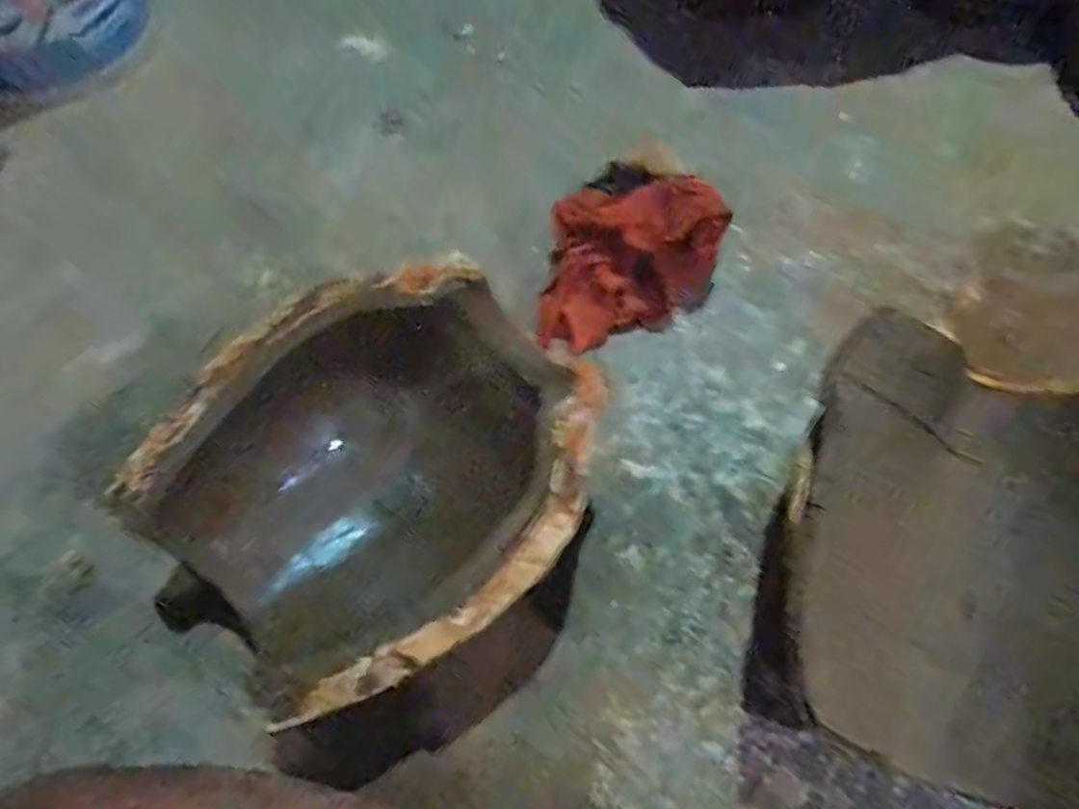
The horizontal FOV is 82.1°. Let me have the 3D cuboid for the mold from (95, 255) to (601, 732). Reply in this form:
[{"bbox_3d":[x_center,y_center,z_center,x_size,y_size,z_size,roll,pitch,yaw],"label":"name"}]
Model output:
[{"bbox_3d":[-0.122,0.062,0.537,0.307,0.147,0.332,39,71,15],"label":"mold"}]

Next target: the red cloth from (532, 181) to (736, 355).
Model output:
[{"bbox_3d":[0.102,-0.146,0.644,0.198,0.129,0.144,6,66,2],"label":"red cloth"}]

